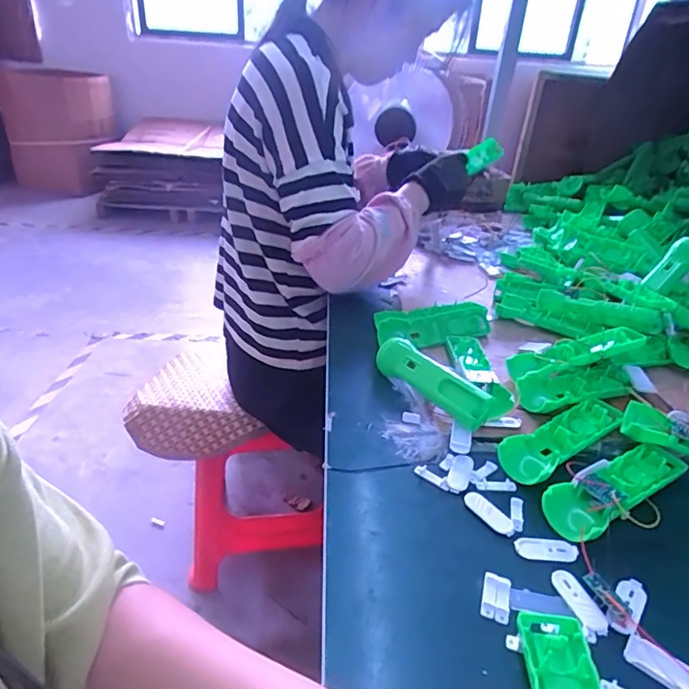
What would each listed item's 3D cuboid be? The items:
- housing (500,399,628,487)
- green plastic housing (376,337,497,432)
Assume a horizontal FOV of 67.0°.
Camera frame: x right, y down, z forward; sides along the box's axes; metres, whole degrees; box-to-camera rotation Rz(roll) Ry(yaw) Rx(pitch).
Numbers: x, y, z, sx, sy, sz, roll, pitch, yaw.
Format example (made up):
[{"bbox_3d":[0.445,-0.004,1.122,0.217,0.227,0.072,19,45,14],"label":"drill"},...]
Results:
[{"bbox_3d":[0.225,0.092,0.534,0.154,0.017,0.047,-18,37,-33],"label":"housing"},{"bbox_3d":[0.097,0.040,0.597,0.039,0.043,0.174,-17,36,-32],"label":"green plastic housing"}]

